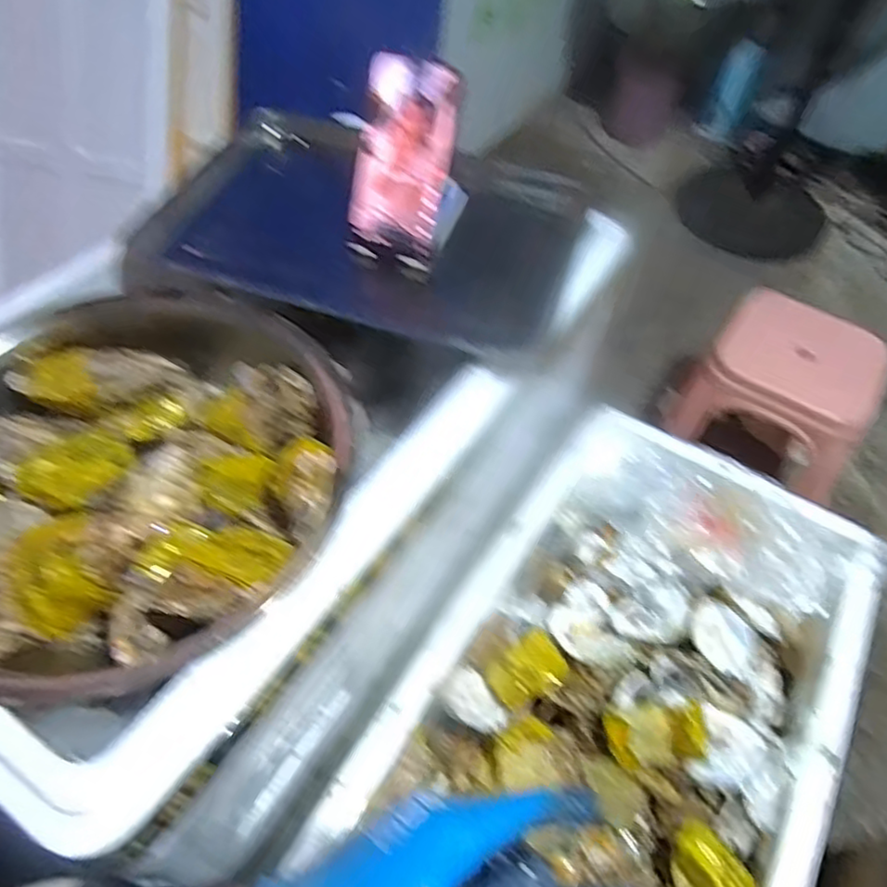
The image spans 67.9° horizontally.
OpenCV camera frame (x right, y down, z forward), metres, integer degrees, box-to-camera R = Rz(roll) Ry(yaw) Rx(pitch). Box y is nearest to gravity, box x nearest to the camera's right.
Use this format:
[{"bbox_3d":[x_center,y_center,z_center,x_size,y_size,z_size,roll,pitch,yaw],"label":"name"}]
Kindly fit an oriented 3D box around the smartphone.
[{"bbox_3d":[-0.036,-0.249,0.588,0.082,0.165,0.013,14,22,5],"label":"smartphone"}]

